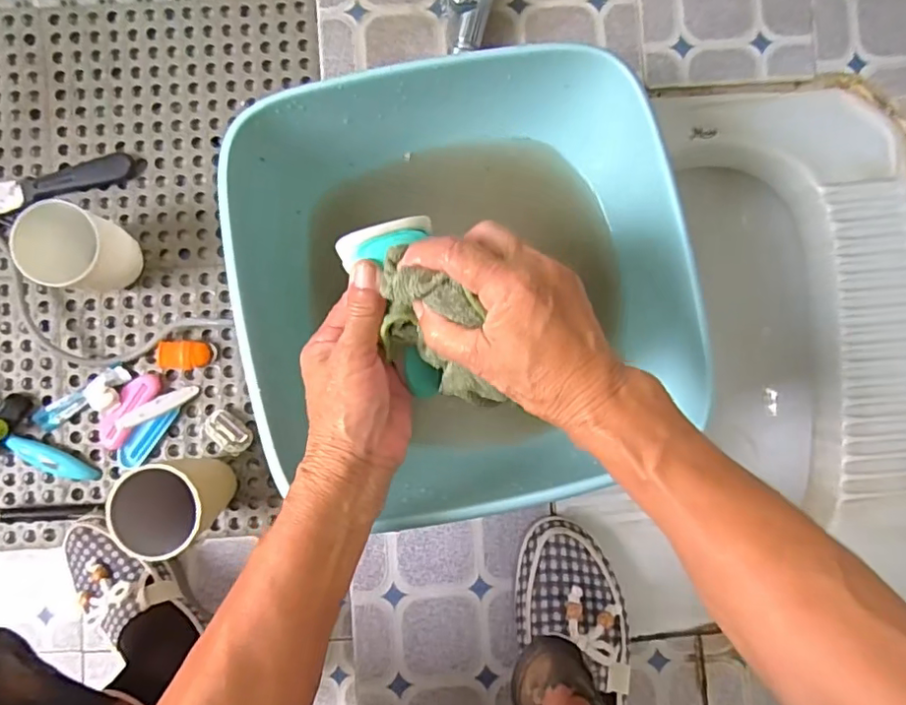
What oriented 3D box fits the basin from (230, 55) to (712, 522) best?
[{"bbox_3d":[0.005,-0.053,0.440,0.320,0.132,0.320,0,89,-2],"label":"basin"}]

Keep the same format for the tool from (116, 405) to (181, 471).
[{"bbox_3d":[-0.318,0.085,0.584,0.027,0.013,0.081,35,87,1],"label":"tool"}]

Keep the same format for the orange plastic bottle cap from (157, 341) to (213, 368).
[{"bbox_3d":[-0.279,0.003,0.584,0.047,0.024,0.028,3,87,0],"label":"orange plastic bottle cap"}]

